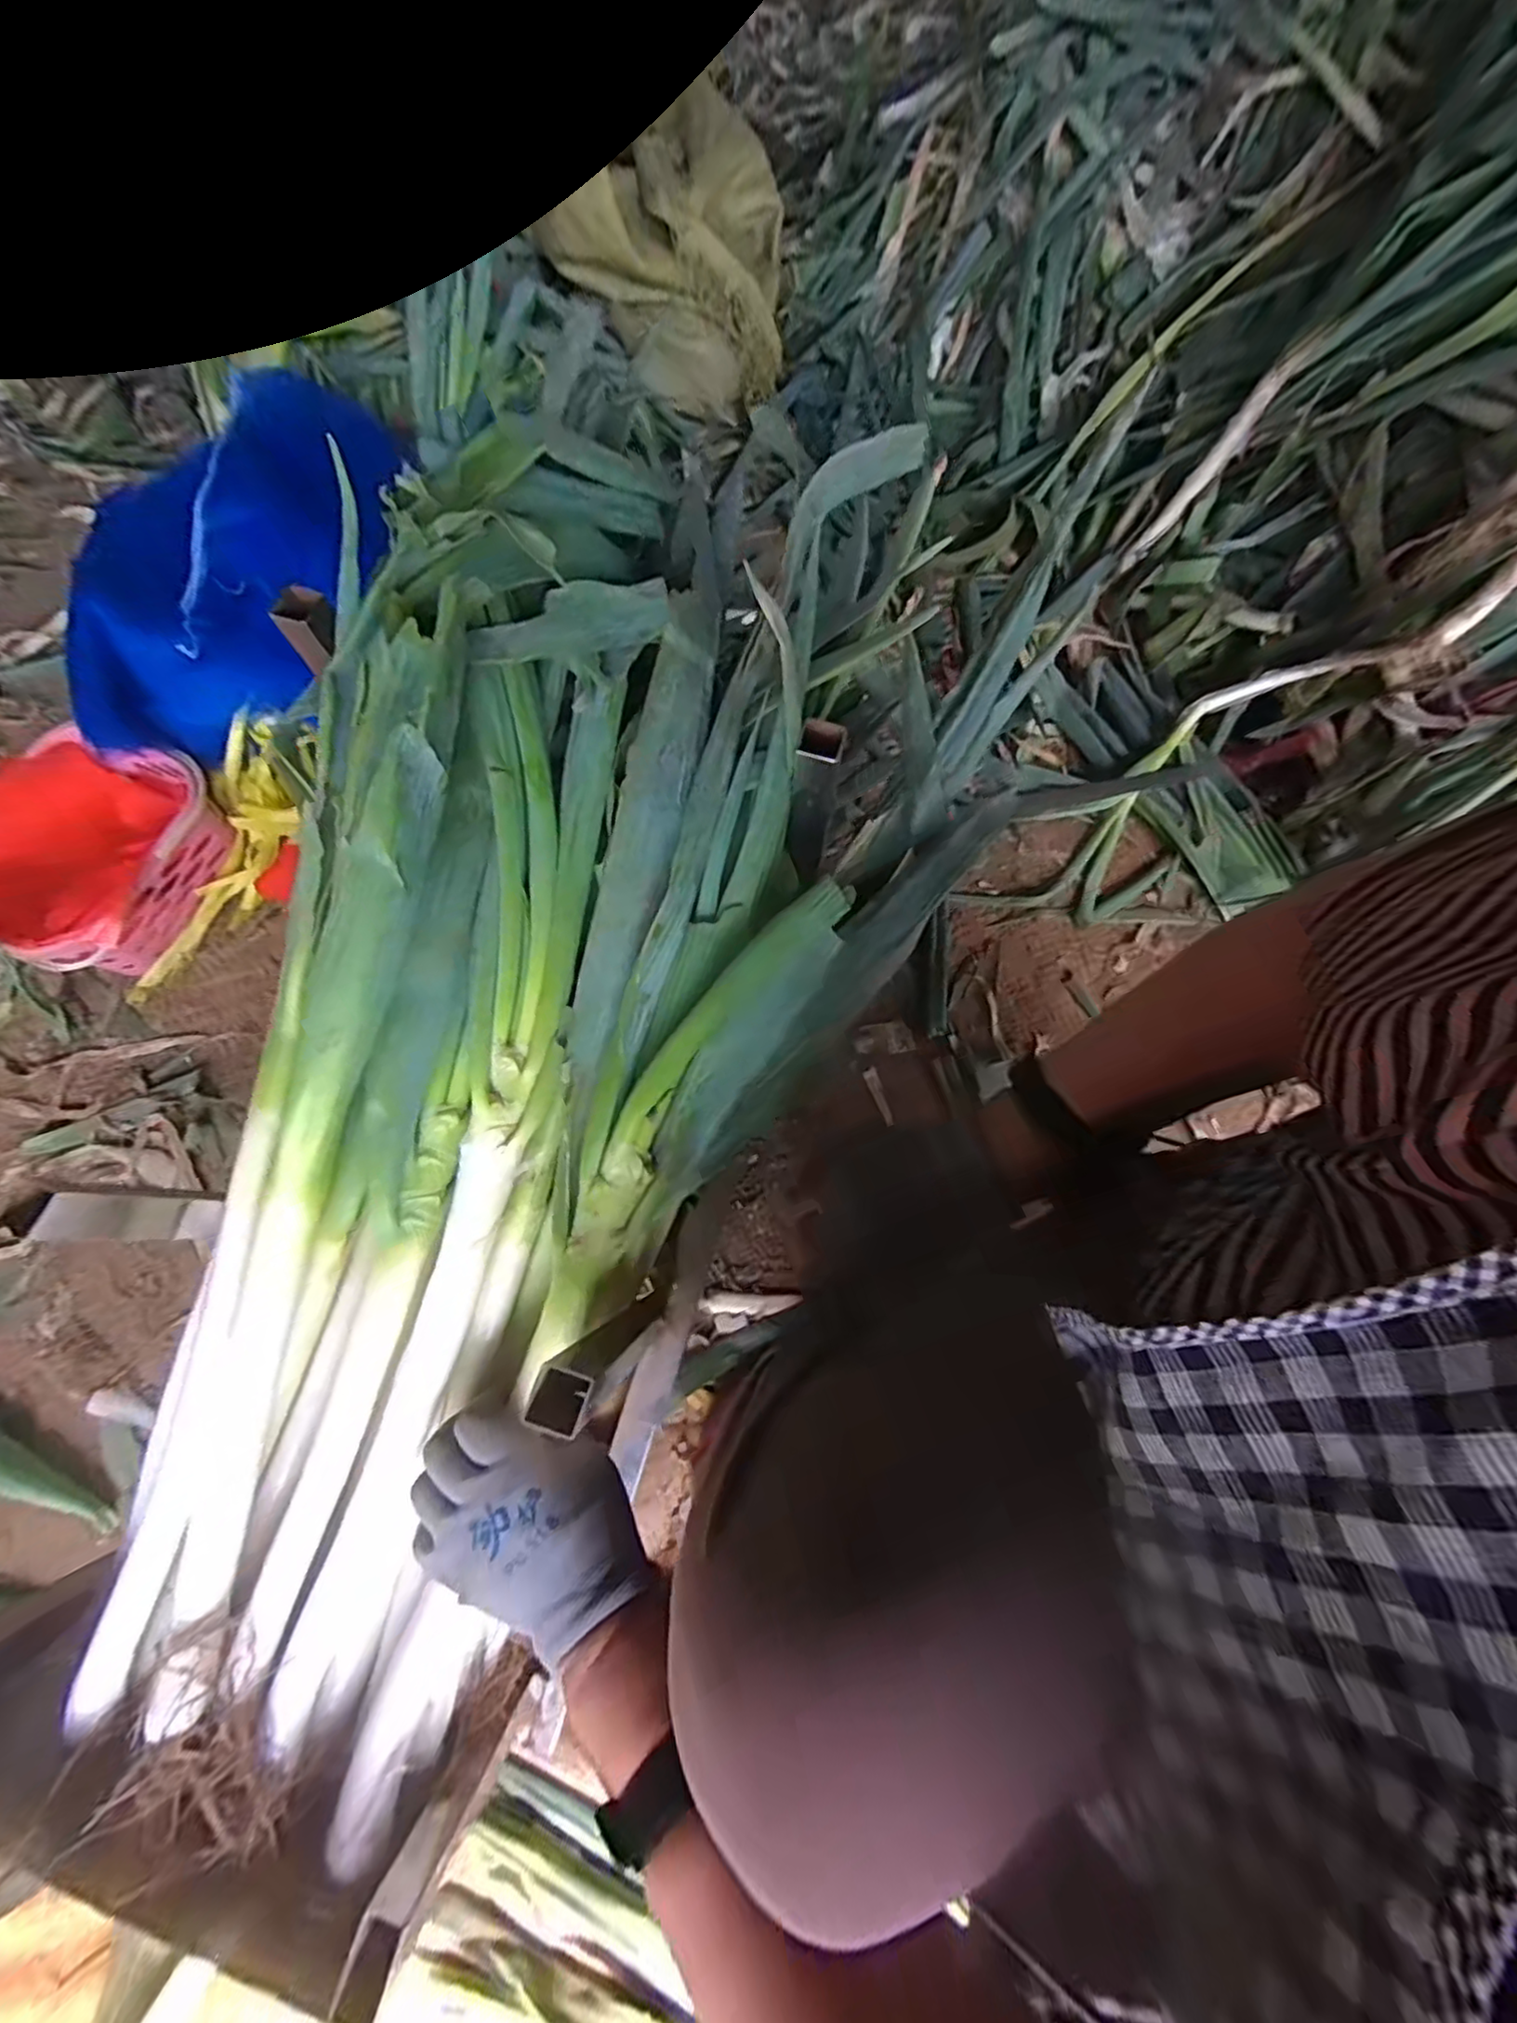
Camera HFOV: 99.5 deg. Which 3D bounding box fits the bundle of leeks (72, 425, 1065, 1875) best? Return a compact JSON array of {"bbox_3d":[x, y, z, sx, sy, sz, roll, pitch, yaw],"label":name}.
[{"bbox_3d":[-0.117,0.017,0.390,0.307,0.211,0.799,26,86,6],"label":"bundle of leeks"}]

